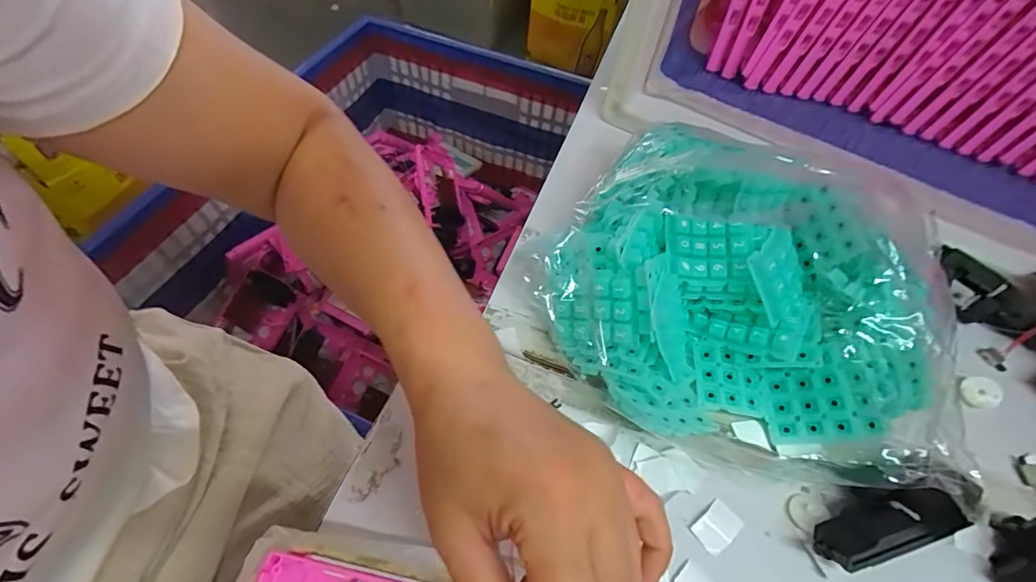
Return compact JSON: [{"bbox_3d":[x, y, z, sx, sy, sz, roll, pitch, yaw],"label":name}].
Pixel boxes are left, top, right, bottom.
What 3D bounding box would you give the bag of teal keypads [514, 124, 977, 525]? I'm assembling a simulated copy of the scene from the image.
[{"bbox_3d":[0.152,0.011,0.314,0.263,0.093,0.190,24,57,12],"label":"bag of teal keypads"}]

